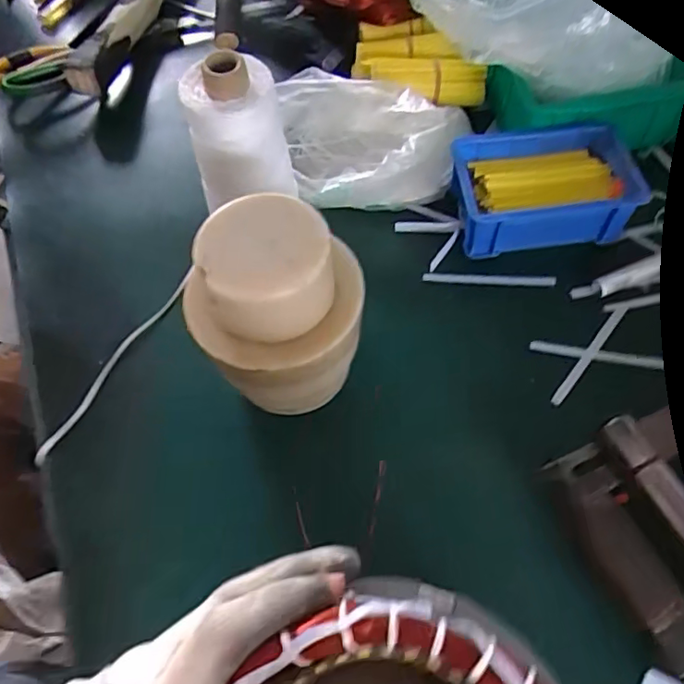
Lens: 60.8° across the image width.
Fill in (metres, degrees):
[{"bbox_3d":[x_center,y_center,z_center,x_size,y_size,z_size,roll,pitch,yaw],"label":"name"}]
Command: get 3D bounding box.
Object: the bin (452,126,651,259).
[{"bbox_3d":[0.169,-0.128,0.495,0.139,0.059,0.091,-4,61,2],"label":"bin"}]

